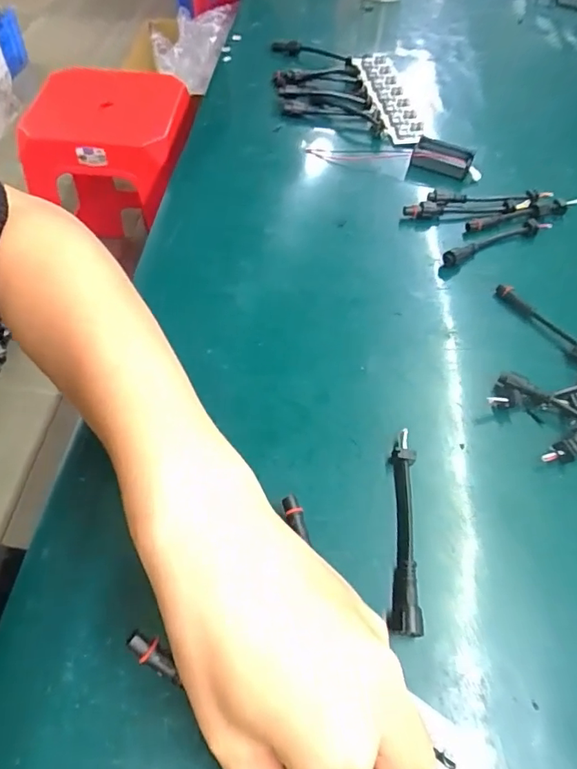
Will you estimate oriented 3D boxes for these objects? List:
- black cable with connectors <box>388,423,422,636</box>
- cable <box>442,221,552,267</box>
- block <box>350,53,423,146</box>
[{"bbox_3d":[0.060,0.074,0.269,0.015,0.013,0.107,7,55,0],"label":"black cable with connectors"},{"bbox_3d":[0.165,-0.115,0.406,0.104,0.013,0.015,-23,60,-19],"label":"cable"},{"bbox_3d":[0.101,-0.300,0.531,0.038,0.013,0.167,-6,56,-9],"label":"block"}]

